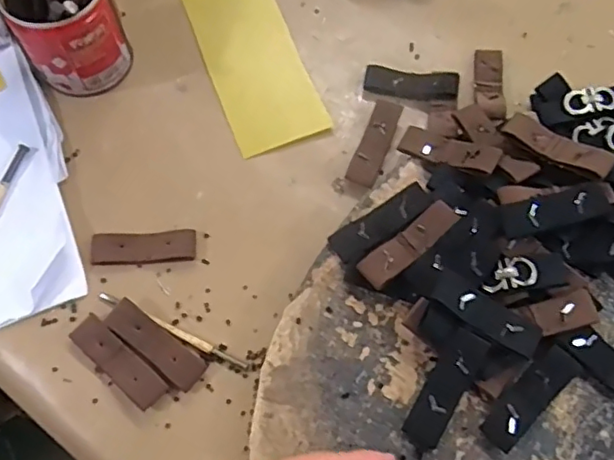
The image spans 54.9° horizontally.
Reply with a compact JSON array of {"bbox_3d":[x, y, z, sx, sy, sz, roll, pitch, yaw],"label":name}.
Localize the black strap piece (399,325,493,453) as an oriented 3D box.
[{"bbox_3d":[0.073,0.083,0.312,0.020,0.006,0.062,30,85,10],"label":"black strap piece"}]

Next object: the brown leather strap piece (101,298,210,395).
[{"bbox_3d":[-0.085,0.065,0.334,0.062,0.008,0.020,36,71,13],"label":"brown leather strap piece"}]

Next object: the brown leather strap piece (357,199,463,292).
[{"bbox_3d":[0.058,0.008,0.333,0.064,0.004,0.019,-39,67,-14],"label":"brown leather strap piece"}]

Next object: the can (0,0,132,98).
[{"bbox_3d":[-0.152,-0.132,0.377,0.064,0.073,0.062,1,67,-2],"label":"can"}]

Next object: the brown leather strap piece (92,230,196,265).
[{"bbox_3d":[-0.099,0.011,0.360,0.061,0.004,0.019,-4,67,-3],"label":"brown leather strap piece"}]

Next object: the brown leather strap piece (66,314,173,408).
[{"bbox_3d":[-0.105,0.074,0.330,0.063,0.009,0.018,39,71,13],"label":"brown leather strap piece"}]

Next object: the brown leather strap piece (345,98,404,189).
[{"bbox_3d":[0.045,-0.057,0.391,0.019,0.012,0.064,21,68,7],"label":"brown leather strap piece"}]

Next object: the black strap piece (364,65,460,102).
[{"bbox_3d":[0.072,-0.099,0.408,0.062,0.009,0.024,8,67,2],"label":"black strap piece"}]

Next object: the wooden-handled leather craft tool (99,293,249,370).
[{"bbox_3d":[-0.078,0.057,0.339,0.098,0.008,0.005,25,69,9],"label":"wooden-handled leather craft tool"}]

